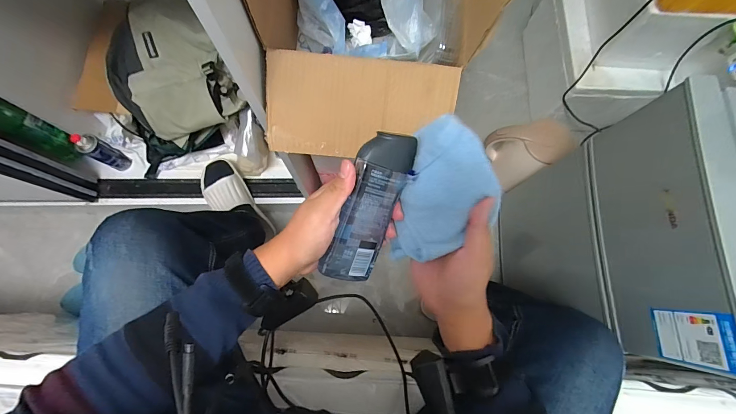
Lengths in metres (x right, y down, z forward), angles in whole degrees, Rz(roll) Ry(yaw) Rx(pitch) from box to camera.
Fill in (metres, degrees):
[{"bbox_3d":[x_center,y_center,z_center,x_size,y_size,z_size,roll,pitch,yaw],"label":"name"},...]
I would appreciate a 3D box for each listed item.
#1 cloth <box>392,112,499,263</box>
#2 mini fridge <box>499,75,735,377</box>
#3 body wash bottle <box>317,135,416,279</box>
[{"bbox_3d":[0.078,-0.015,0.341,0.116,0.035,0.136,0,101,34],"label":"cloth"},{"bbox_3d":[0.623,0.107,0.655,0.468,0.646,0.362,8,76,2],"label":"mini fridge"},{"bbox_3d":[-0.002,0.000,0.367,0.060,0.040,0.168,16,99,-29],"label":"body wash bottle"}]

